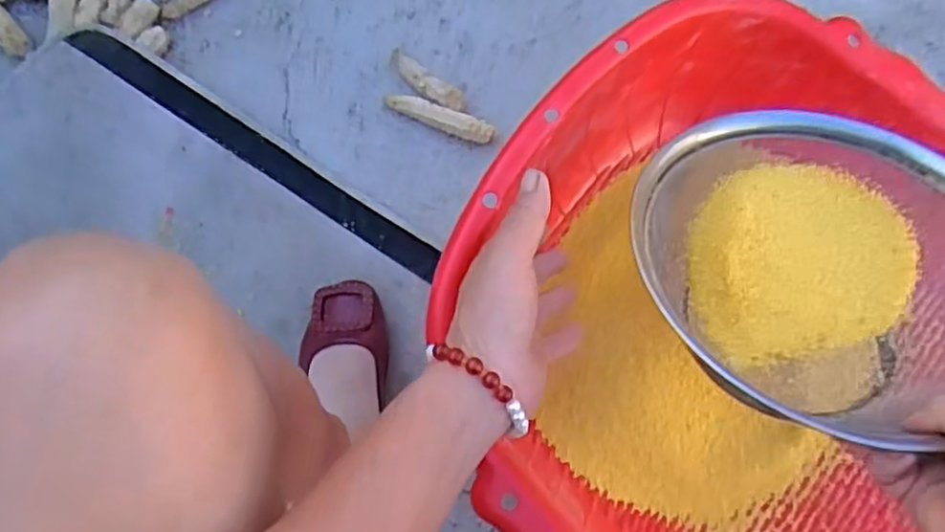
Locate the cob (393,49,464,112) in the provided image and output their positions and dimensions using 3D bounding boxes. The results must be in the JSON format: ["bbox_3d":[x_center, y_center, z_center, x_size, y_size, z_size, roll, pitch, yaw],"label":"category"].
[{"bbox_3d":[-0.053,-0.201,0.774,0.103,0.023,0.028,34,76,8],"label":"cob"}]

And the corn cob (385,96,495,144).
[{"bbox_3d":[-0.036,-0.163,0.768,0.122,0.020,0.022,19,74,5],"label":"corn cob"}]

